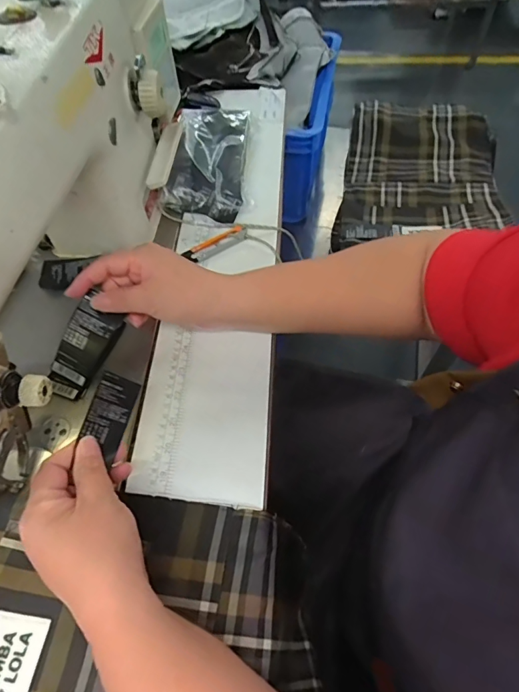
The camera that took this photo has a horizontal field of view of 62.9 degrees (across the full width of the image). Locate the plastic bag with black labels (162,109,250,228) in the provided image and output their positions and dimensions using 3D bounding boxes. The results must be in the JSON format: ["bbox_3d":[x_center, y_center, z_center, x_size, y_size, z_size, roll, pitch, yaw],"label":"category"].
[{"bbox_3d":[-0.058,-0.240,0.546,0.102,0.040,0.180,5,58,6],"label":"plastic bag with black labels"}]

